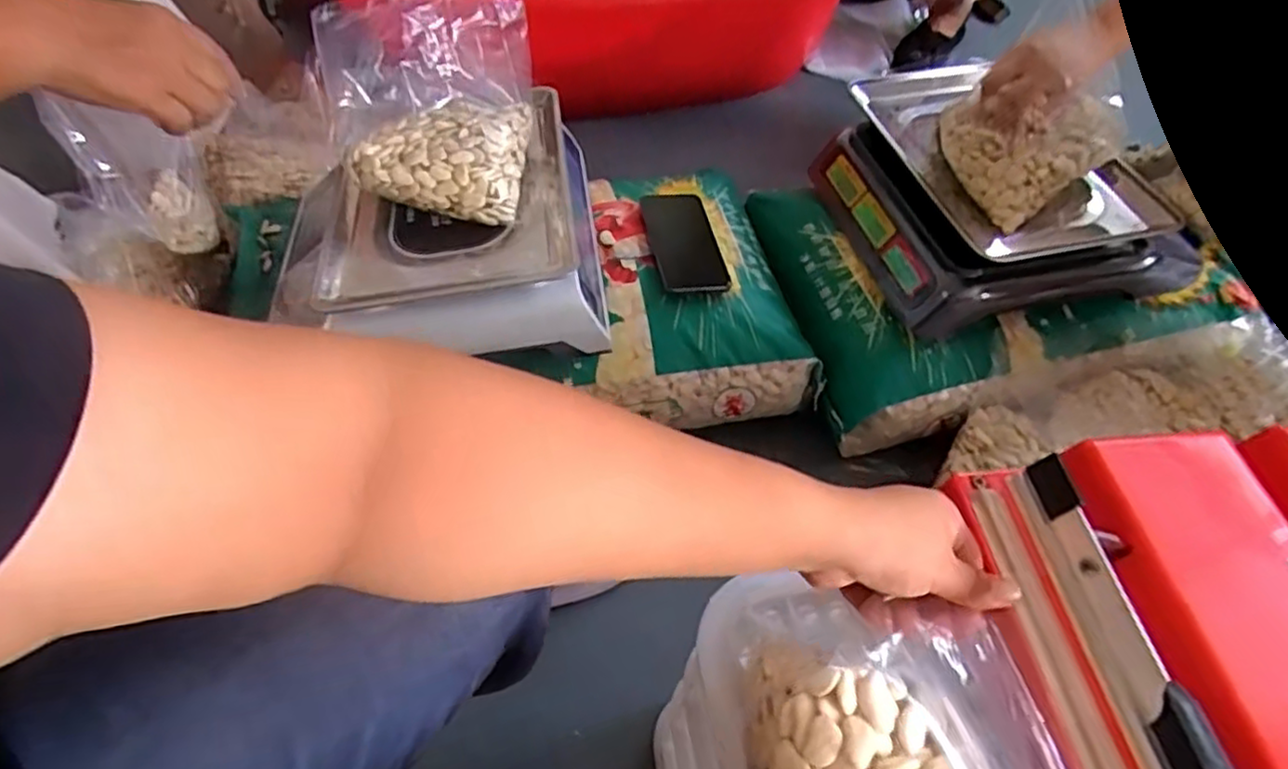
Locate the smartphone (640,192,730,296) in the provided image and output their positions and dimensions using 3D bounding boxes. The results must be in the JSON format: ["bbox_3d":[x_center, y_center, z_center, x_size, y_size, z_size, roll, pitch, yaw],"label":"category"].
[{"bbox_3d":[0.046,-0.171,0.820,0.077,0.011,0.163,-8,53,-7],"label":"smartphone"}]

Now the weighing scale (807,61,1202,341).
[{"bbox_3d":[0.406,-0.241,0.848,0.313,0.101,0.350,-8,55,-9],"label":"weighing scale"}]

